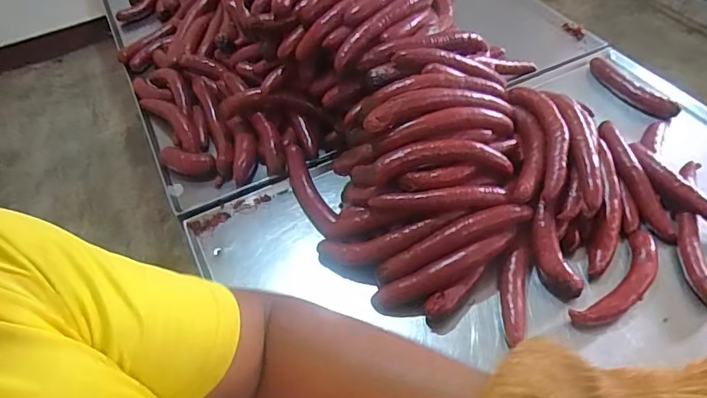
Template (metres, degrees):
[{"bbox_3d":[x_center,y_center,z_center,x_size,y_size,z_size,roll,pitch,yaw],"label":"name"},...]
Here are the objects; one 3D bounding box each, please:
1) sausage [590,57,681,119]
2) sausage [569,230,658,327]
[{"bbox_3d":[0.619,-0.247,1.118,0.054,0.029,0.222,-27,54,-17],"label":"sausage"},{"bbox_3d":[0.444,0.134,0.815,0.215,0.032,0.068,-39,58,-24],"label":"sausage"}]

